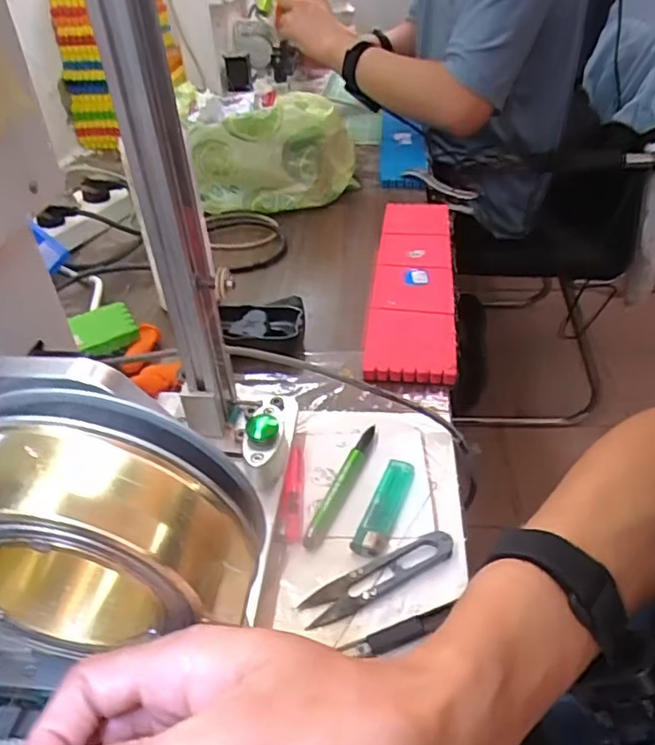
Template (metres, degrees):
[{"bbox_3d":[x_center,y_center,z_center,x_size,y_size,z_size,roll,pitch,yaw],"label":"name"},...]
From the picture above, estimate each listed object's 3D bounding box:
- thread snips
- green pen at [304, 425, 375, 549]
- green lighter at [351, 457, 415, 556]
[{"bbox_3d":[0.032,0.126,0.360,0.101,0.008,0.022,-20,42,-18],"label":"thread snips"},{"bbox_3d":[0.012,0.078,0.422,0.013,0.010,0.117,13,43,21],"label":"green pen"},{"bbox_3d":[0.039,0.091,0.401,0.022,0.010,0.081,12,42,19],"label":"green lighter"}]

